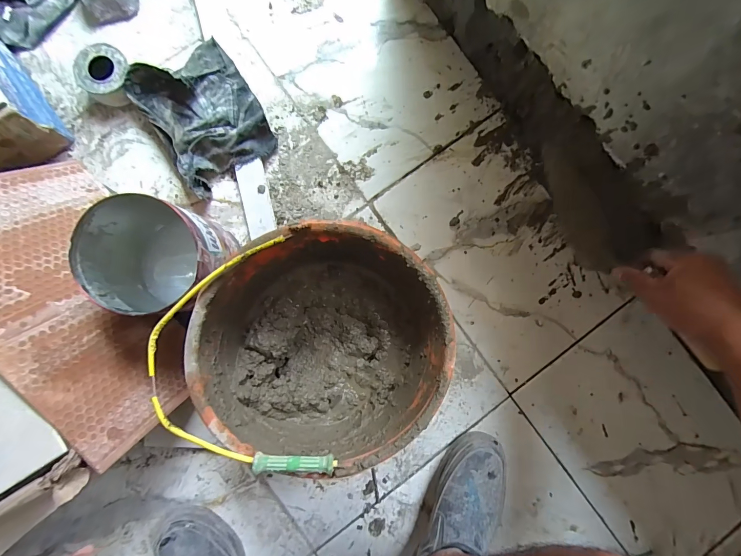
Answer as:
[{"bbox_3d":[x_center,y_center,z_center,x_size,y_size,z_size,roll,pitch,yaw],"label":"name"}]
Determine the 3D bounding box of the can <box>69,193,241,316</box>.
[{"bbox_3d":[-0.278,-0.021,0.475,0.149,0.160,0.140,0,86,-2],"label":"can"}]

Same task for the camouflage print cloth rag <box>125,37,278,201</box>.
[{"bbox_3d":[-0.267,-0.264,0.553,0.165,0.042,0.209,-33,88,-4],"label":"camouflage print cloth rag"}]

